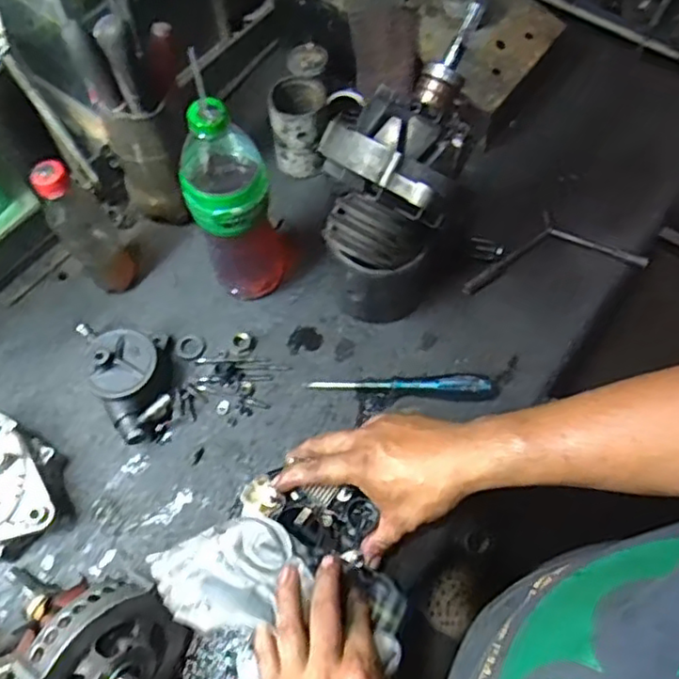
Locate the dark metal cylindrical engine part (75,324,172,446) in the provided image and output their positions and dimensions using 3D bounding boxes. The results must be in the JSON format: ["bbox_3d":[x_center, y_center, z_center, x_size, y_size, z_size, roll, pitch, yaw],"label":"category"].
[{"bbox_3d":[-0.227,0.040,0.690,0.089,0.067,0.139,-12,65,-5],"label":"dark metal cylindrical engine part"}]

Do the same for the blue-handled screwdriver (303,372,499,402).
[{"bbox_3d":[0.069,0.050,0.702,0.202,0.027,0.032,0,64,1],"label":"blue-handled screwdriver"}]

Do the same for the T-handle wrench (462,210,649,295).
[{"bbox_3d":[0.247,-0.108,0.775,0.212,0.020,0.084,-8,64,-3],"label":"T-handle wrench"}]

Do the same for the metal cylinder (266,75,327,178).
[{"bbox_3d":[-0.049,-0.262,0.806,0.067,0.093,0.075,-2,64,0],"label":"metal cylinder"}]

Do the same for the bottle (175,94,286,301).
[{"bbox_3d":[-0.105,-0.131,0.650,0.075,0.271,0.071,-15,65,-6],"label":"bottle"}]

